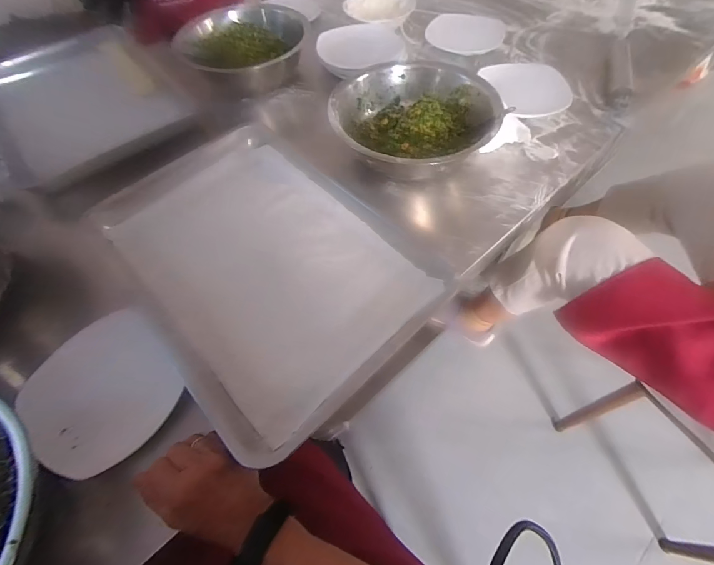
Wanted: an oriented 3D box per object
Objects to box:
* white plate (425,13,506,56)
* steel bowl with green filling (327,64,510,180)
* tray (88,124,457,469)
[{"bbox_3d":[0.265,-0.611,0.866,0.175,0.023,0.175,0,60,0],"label":"white plate"},{"bbox_3d":[0.097,-0.287,0.628,0.264,0.088,0.267,0,60,0],"label":"steel bowl with green filling"},{"bbox_3d":[-0.151,-0.041,0.527,0.332,0.065,0.505,-41,63,-17],"label":"tray"}]

